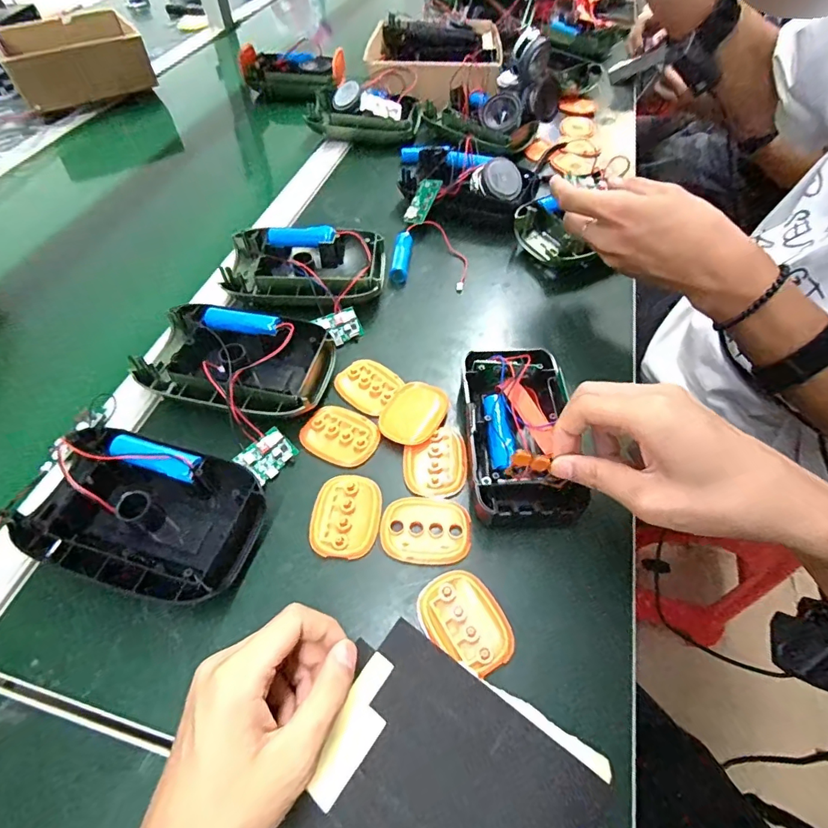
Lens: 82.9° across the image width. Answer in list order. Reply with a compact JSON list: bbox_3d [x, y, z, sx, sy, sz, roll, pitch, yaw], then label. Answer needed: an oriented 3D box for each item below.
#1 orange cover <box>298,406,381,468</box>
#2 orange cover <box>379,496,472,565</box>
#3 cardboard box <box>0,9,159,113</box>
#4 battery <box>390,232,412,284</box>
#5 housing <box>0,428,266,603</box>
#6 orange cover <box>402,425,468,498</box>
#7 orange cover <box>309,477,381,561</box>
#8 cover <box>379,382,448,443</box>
[{"bbox_3d":[-0.060,0.017,0.380,0.061,0.005,0.045,26,59,19],"label":"orange cover"},{"bbox_3d":[0.008,0.082,0.333,0.063,0.004,0.048,3,54,4],"label":"orange cover"},{"bbox_3d":[-0.568,-0.601,0.783,0.195,0.062,0.206,-28,59,-19],"label":"cardboard box"},{"bbox_3d":[-0.014,-0.172,0.508,0.017,0.022,0.063,3,54,4],"label":"battery"},{"bbox_3d":[-0.187,0.069,0.323,0.149,0.040,0.098,11,55,10],"label":"housing"},{"bbox_3d":[0.016,0.035,0.363,0.048,0.004,0.060,-1,54,2],"label":"orange cover"},{"bbox_3d":[-0.049,0.073,0.338,0.049,0.004,0.061,2,54,4],"label":"orange cover"},{"bbox_3d":[0.000,-0.002,0.388,0.049,0.007,0.060,23,58,17],"label":"cover"}]

